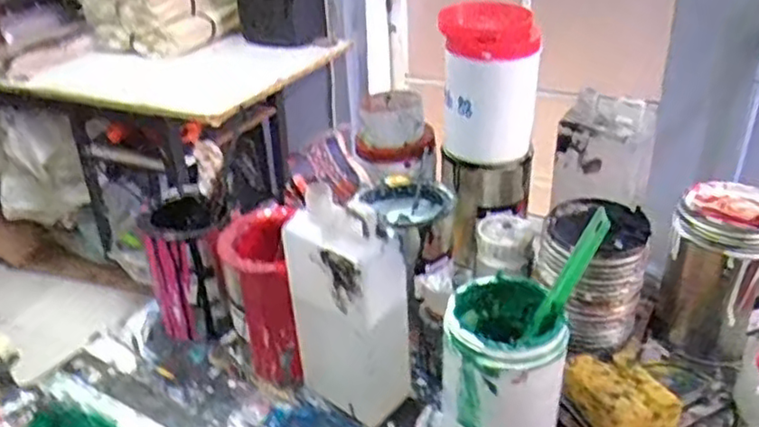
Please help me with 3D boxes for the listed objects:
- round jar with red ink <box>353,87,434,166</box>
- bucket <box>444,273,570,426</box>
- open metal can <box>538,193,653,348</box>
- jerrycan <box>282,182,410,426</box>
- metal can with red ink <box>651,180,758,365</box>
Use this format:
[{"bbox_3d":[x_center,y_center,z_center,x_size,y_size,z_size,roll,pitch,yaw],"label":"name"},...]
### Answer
[{"bbox_3d":[0.018,-0.111,0.843,0.097,0.055,0.101,-1,30,3],"label":"round jar with red ink"},{"bbox_3d":[0.106,0.138,0.582,0.092,0.136,0.090,-2,30,1],"label":"bucket"},{"bbox_3d":[0.216,0.054,0.691,0.101,0.135,0.101,-2,30,1],"label":"open metal can"},{"bbox_3d":[-0.026,0.098,0.614,0.109,0.235,0.053,19,36,33],"label":"jerrycan"},{"bbox_3d":[0.360,0.062,0.715,0.105,0.158,0.112,14,34,26],"label":"metal can with red ink"}]

